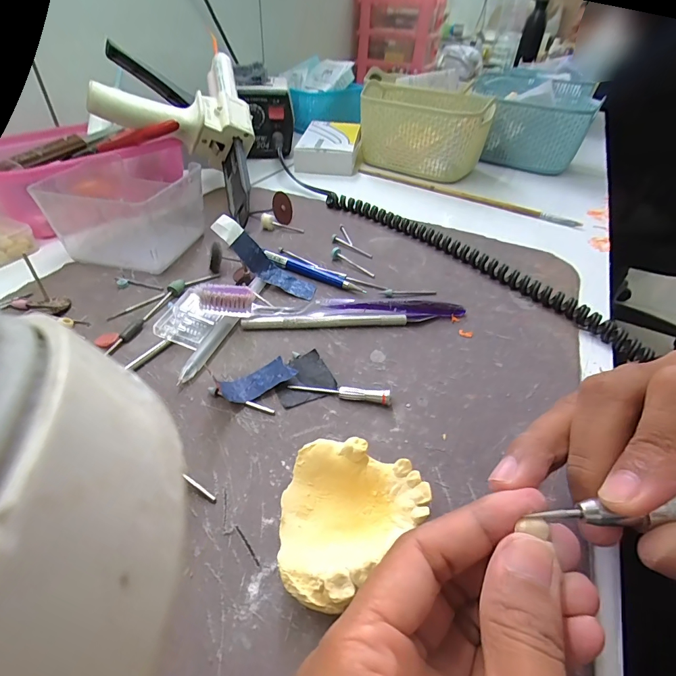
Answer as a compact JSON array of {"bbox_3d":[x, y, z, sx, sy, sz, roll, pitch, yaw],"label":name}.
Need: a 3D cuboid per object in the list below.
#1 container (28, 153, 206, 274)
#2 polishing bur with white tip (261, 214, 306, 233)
[{"bbox_3d":[-0.182,-0.105,0.327,0.109,0.060,0.093,8,41,5],"label":"container"},{"bbox_3d":[-0.055,-0.113,0.381,0.042,0.015,0.008,3,41,-1],"label":"polishing bur with white tip"}]

